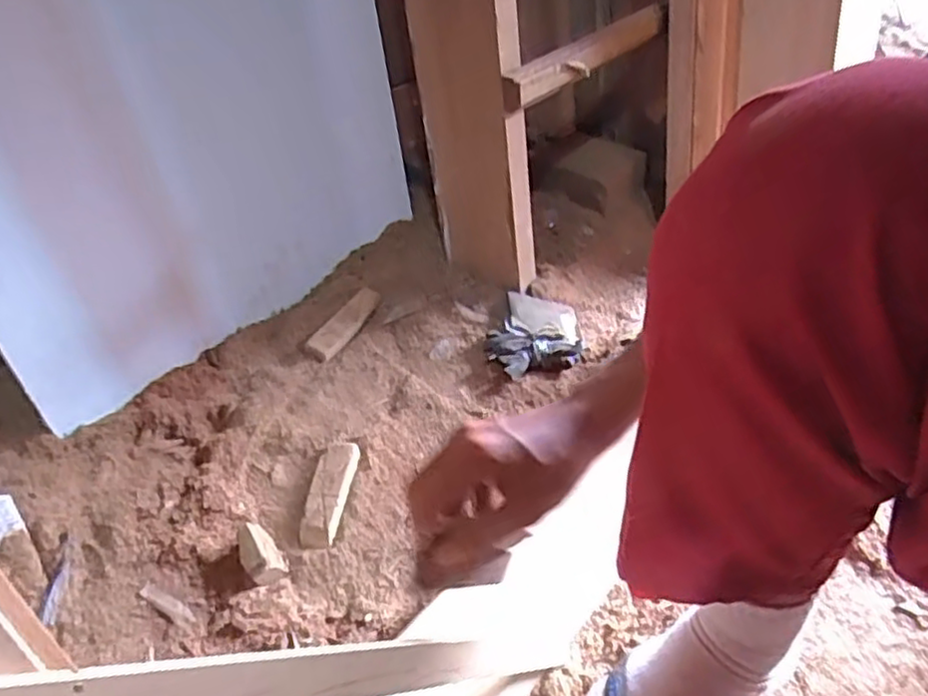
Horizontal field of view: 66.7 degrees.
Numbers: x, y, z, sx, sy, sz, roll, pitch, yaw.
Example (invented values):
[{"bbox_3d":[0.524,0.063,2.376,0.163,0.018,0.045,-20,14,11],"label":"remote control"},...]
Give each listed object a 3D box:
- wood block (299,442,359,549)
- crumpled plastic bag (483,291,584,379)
[{"bbox_3d":[-0.140,0.147,0.738,0.039,0.022,0.128,4,42,4],"label":"wood block"},{"bbox_3d":[0.096,-0.018,0.929,0.119,0.031,0.148,9,43,9],"label":"crumpled plastic bag"}]

